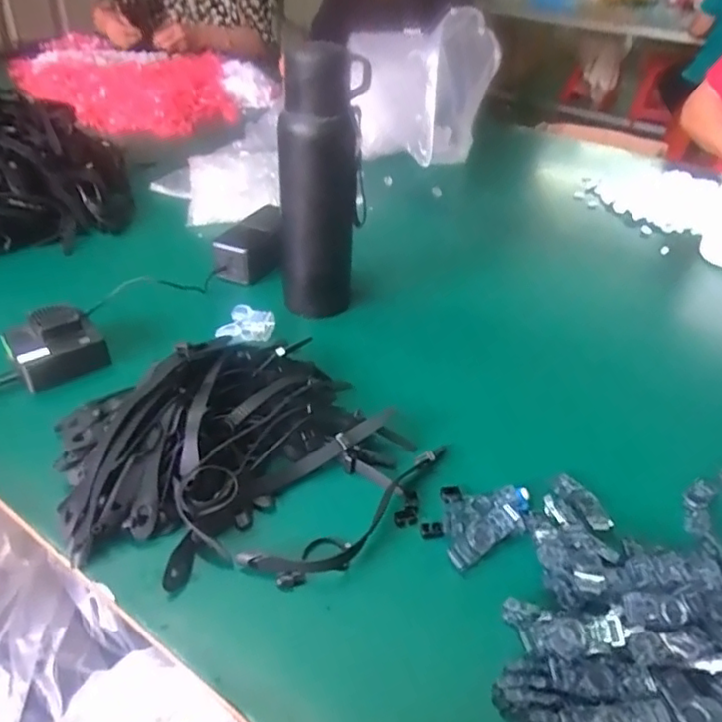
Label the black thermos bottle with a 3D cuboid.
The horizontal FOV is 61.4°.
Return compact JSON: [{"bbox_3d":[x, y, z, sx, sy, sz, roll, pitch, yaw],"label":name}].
[{"bbox_3d":[-0.040,-0.174,0.630,0.087,0.265,0.068,0,38,-5],"label":"black thermos bottle"}]

